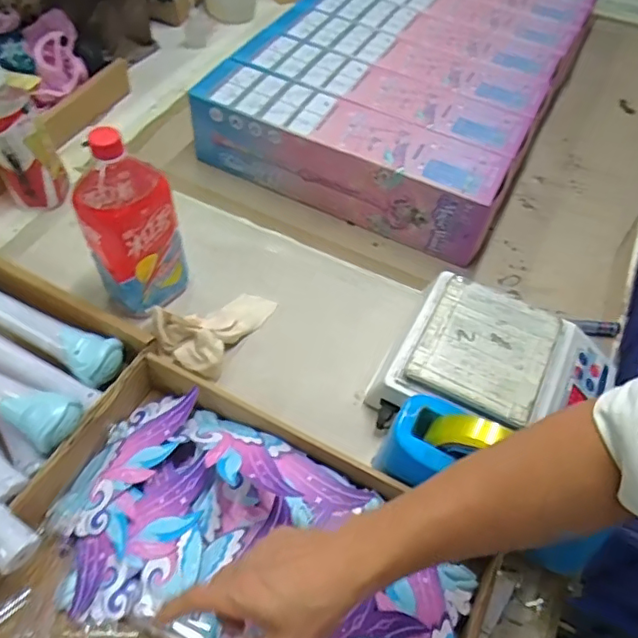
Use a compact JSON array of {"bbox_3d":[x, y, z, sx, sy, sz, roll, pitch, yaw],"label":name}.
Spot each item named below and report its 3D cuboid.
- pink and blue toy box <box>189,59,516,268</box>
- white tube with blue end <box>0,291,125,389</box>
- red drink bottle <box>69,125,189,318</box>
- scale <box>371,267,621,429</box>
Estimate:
[{"bbox_3d":[0.033,-0.212,0.767,0.409,0.123,0.096,24,55,12],"label":"pink and blue toy box"},{"bbox_3d":[-0.344,-0.023,0.598,0.303,0.059,0.053,24,55,12],"label":"white tube with blue end"},{"bbox_3d":[-0.200,-0.103,0.608,0.096,0.206,0.096,-24,60,-22],"label":"red drink bottle"},{"bbox_3d":[0.191,0.051,0.609,0.225,0.077,0.166,23,55,11],"label":"scale"}]

